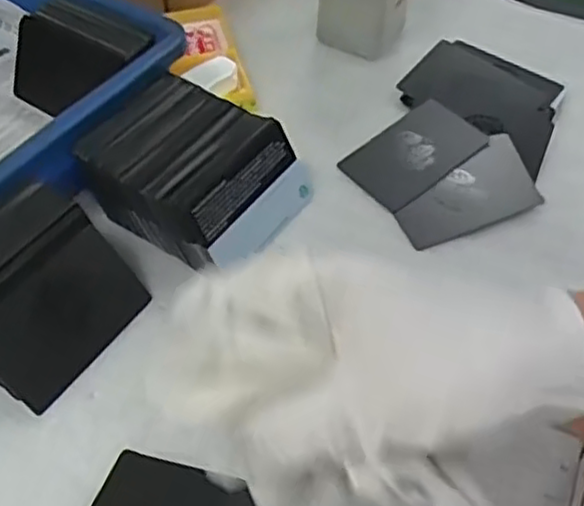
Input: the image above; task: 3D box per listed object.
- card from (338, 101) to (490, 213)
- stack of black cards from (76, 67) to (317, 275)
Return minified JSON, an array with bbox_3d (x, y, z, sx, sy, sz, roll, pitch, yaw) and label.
[{"bbox_3d":[0.078,-0.065,0.462,0.086,0.004,0.055,-35,59,-16],"label":"card"},{"bbox_3d":[-0.055,-0.048,0.413,0.105,0.052,0.090,24,54,17],"label":"stack of black cards"}]

